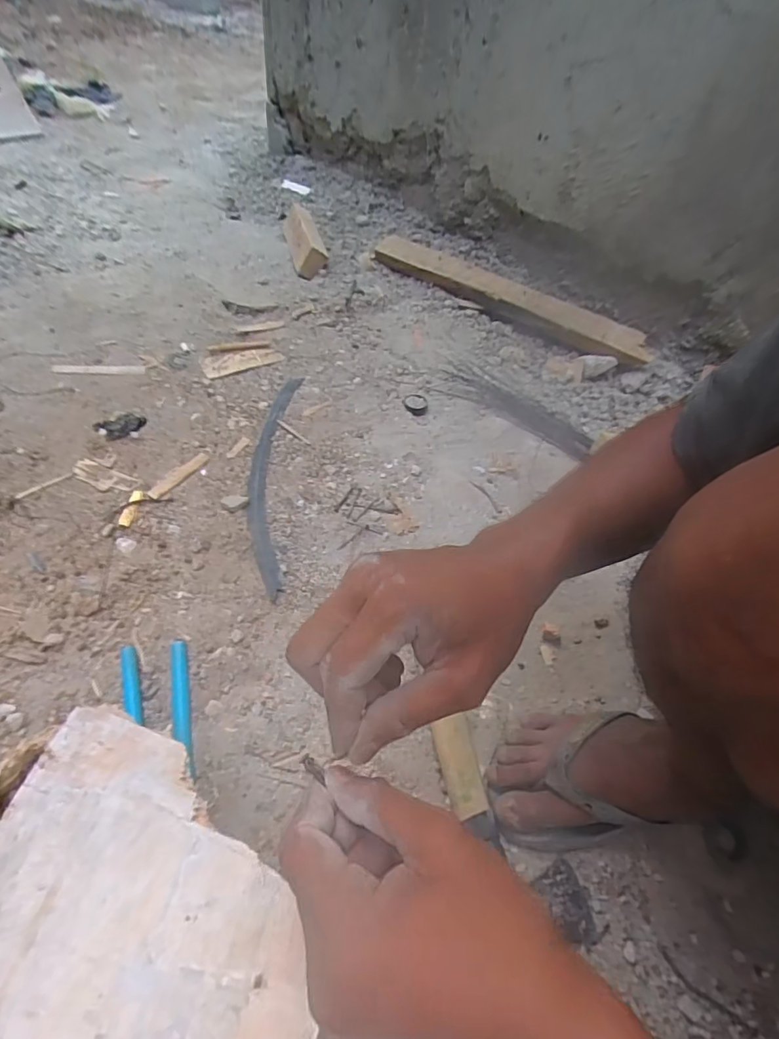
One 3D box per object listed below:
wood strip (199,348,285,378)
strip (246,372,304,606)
[{"bbox_3d":[-0.241,-0.261,0.830,0.123,0.006,0.054,-21,57,-23],"label":"wood strip"},{"bbox_3d":[-0.157,-0.074,0.684,0.052,0.010,0.389,1,51,-8],"label":"strip"}]

